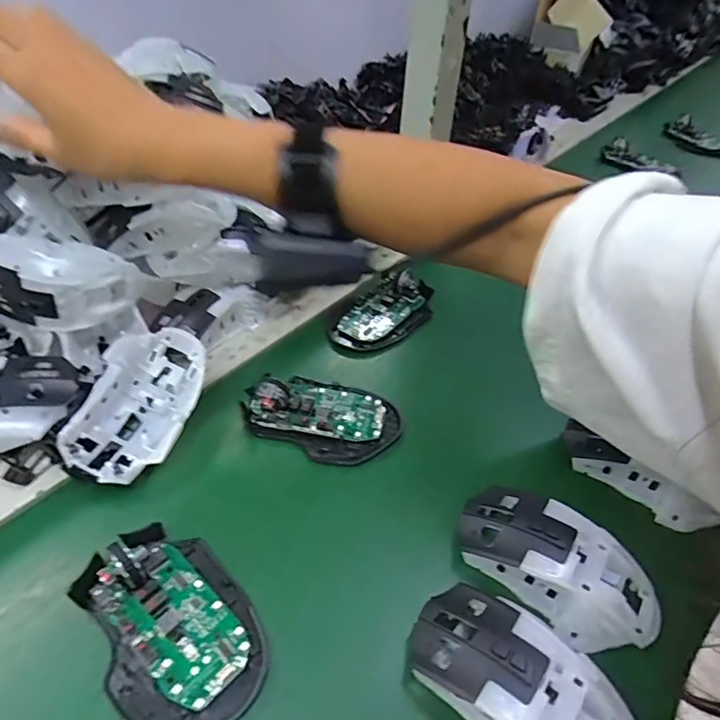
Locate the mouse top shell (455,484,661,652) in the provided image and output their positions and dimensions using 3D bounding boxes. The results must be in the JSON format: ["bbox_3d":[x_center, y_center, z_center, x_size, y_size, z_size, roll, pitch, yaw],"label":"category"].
[{"bbox_3d":[0.113,0.113,0.298,0.113,0.030,0.057,28,47,21],"label":"mouse top shell"}]

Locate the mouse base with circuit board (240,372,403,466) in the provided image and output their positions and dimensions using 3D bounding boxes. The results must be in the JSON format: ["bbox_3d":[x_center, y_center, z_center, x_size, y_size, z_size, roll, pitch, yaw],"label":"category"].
[{"bbox_3d":[-0.028,0.035,0.386,0.111,0.027,0.066,19,45,12],"label":"mouse base with circuit board"}]

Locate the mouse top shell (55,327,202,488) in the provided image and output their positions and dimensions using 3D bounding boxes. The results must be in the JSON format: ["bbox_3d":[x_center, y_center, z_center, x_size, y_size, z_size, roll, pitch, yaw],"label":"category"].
[{"bbox_3d":[-0.150,0.030,0.362,0.061,0.046,0.107,12,44,9],"label":"mouse top shell"}]

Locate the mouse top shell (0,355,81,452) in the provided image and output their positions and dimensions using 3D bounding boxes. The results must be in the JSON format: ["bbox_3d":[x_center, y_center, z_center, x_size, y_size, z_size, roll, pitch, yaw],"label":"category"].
[{"bbox_3d":[-0.240,0.032,0.354,0.100,0.046,0.062,-12,47,-19],"label":"mouse top shell"}]

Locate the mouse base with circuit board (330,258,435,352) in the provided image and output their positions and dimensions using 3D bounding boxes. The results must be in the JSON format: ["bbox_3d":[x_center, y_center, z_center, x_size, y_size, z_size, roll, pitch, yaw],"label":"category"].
[{"bbox_3d":[0.022,-0.047,0.484,0.060,0.027,0.114,33,49,25],"label":"mouse base with circuit board"}]

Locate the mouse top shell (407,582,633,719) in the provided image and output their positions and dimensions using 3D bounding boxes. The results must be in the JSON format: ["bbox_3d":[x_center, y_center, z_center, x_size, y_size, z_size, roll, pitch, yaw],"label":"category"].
[{"bbox_3d":[0.078,0.156,0.249,0.112,0.030,0.059,36,50,27],"label":"mouse top shell"}]

